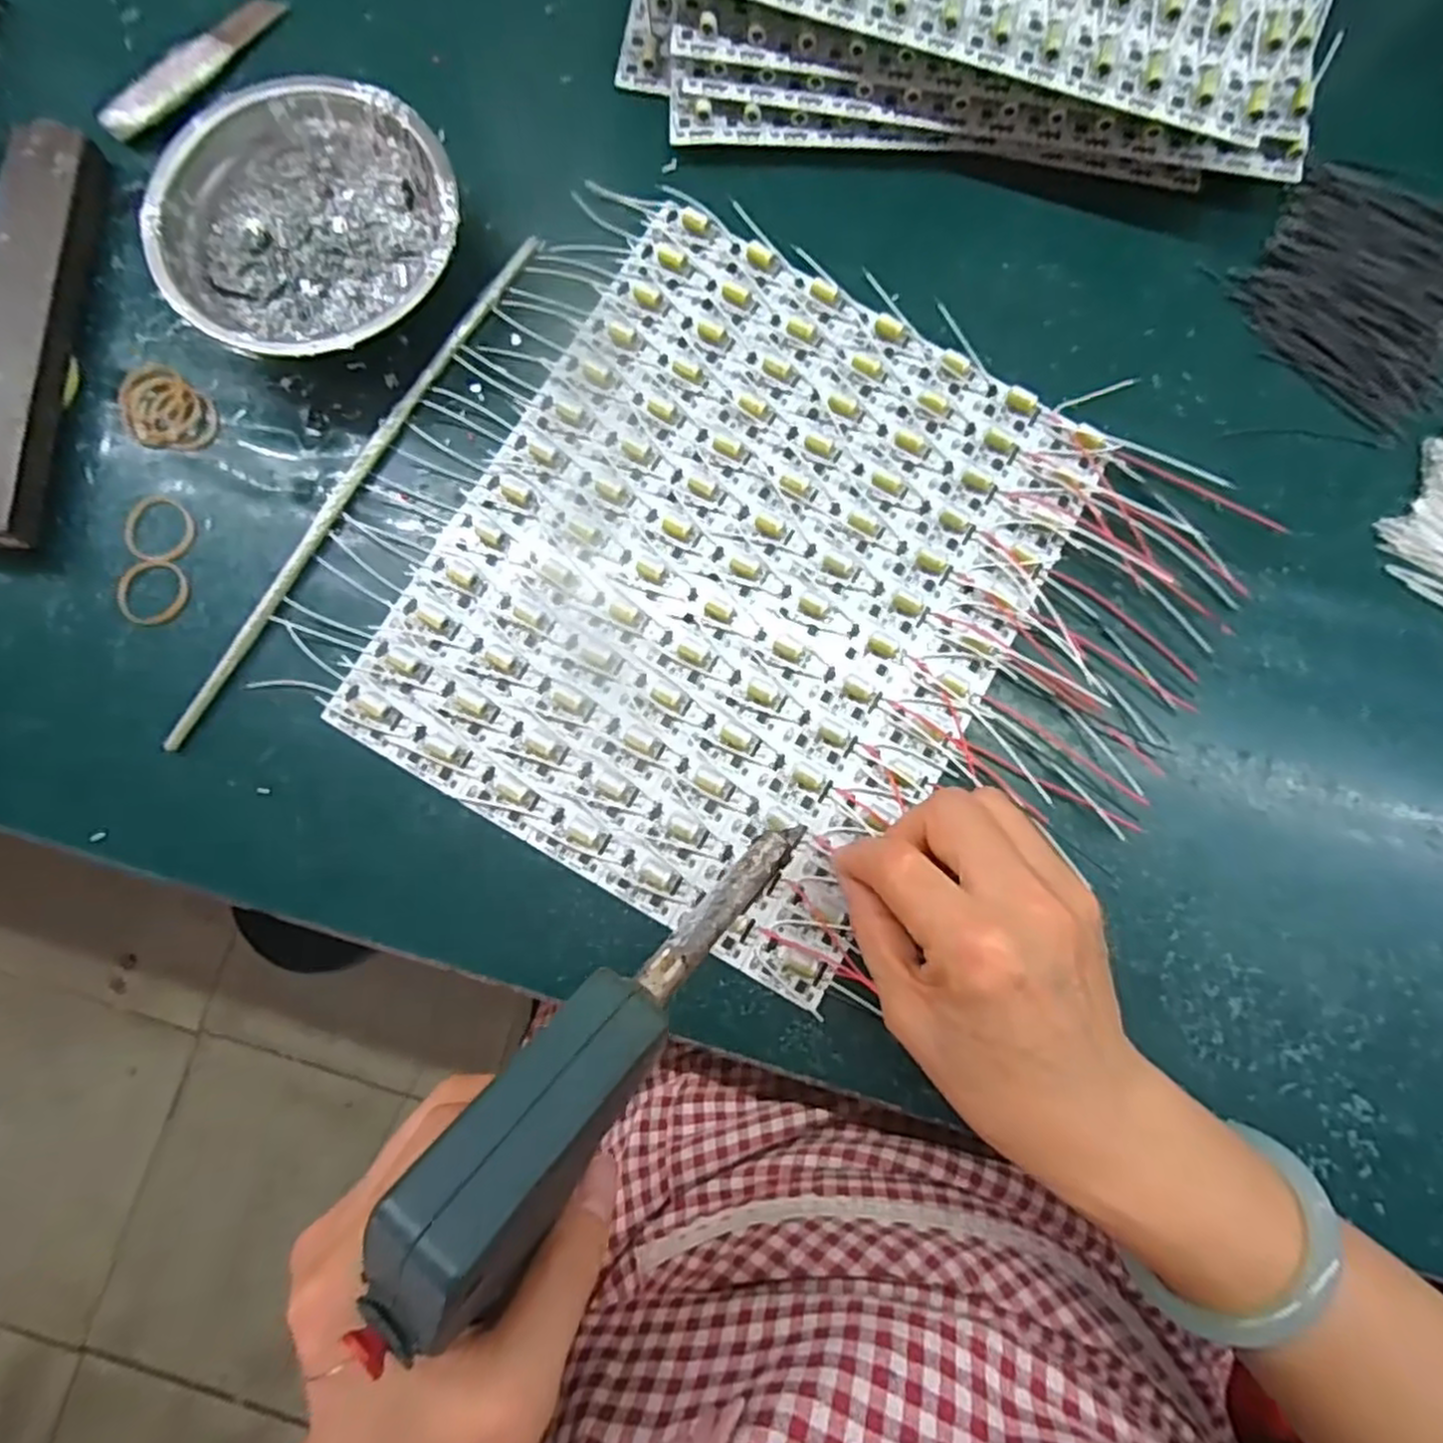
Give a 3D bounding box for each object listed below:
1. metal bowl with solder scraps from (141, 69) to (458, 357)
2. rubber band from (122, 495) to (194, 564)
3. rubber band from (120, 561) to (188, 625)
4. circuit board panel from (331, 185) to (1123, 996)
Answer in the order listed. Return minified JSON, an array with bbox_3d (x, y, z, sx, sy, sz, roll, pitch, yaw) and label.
[{"bbox_3d":[-0.178,-0.215,0.326,0.122,0.039,0.128,0,82,-1],"label":"metal bowl with solder scraps"},{"bbox_3d":[-0.251,-0.086,0.326,0.030,0.004,0.029,0,82,-1],"label":"rubber band"},{"bbox_3d":[-0.250,-0.057,0.321,0.028,0.004,0.029,1,83,-10],"label":"rubber band"},{"bbox_3d":[0.006,-0.065,0.323,0.237,0.008,0.284,30,82,3],"label":"circuit board panel"}]

